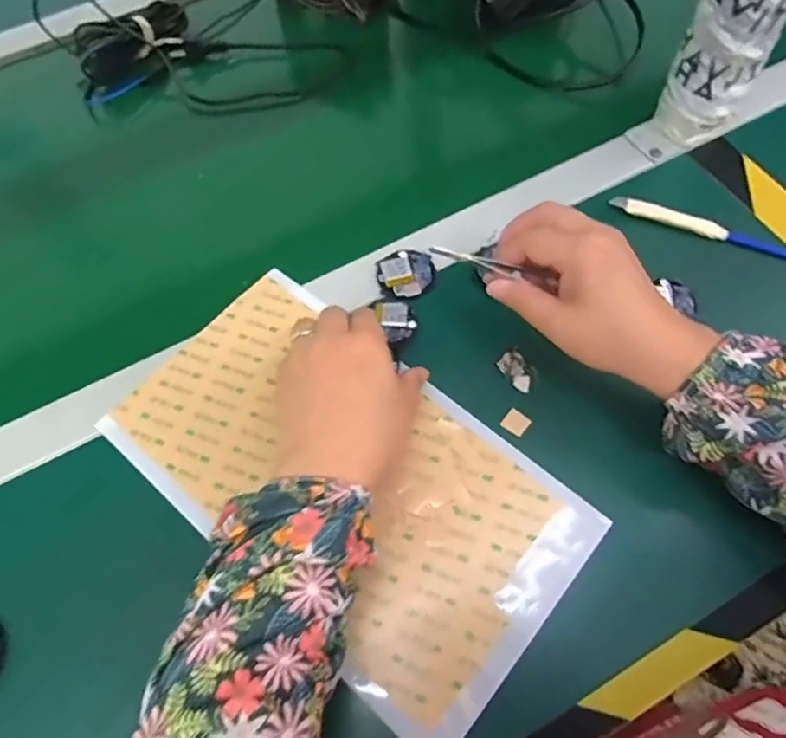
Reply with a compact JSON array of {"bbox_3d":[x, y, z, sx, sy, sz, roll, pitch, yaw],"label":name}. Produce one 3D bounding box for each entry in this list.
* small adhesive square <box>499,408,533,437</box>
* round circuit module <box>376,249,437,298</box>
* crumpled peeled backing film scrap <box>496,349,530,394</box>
[{"bbox_3d":[0.082,0.035,0.389,0.016,0.004,0.016,40,72,20],"label":"small adhesive square"},{"bbox_3d":[0.011,-0.075,0.436,0.040,0.004,0.042,-1,64,2],"label":"round circuit module"},{"bbox_3d":[0.087,0.001,0.403,0.018,0.004,0.029,-35,67,-13],"label":"crumpled peeled backing film scrap"}]

